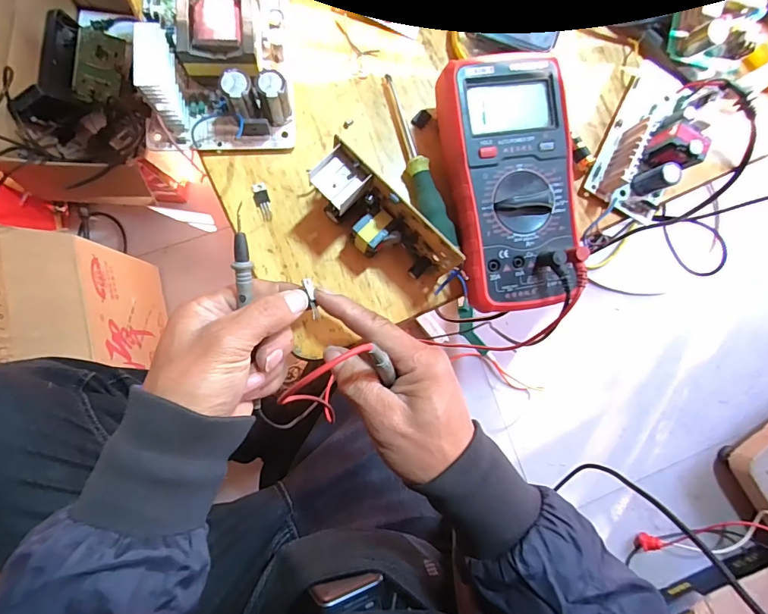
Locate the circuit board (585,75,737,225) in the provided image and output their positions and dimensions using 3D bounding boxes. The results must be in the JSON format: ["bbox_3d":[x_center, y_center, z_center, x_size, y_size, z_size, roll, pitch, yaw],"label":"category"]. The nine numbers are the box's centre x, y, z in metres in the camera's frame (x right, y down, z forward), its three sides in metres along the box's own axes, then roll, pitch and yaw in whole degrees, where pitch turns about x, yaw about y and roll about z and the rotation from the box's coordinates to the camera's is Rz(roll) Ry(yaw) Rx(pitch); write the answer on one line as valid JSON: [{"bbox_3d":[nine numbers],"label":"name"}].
[{"bbox_3d":[0.223,-0.138,0.348,0.066,0.036,0.121,27,83,-3],"label":"circuit board"}]

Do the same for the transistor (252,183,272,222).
[{"bbox_3d":[-0.094,-0.081,0.332,0.011,0.004,0.029,-12,87,-7],"label":"transistor"}]

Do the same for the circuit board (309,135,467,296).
[{"bbox_3d":[0.007,-0.057,0.311,0.131,0.063,0.045,36,83,-2],"label":"circuit board"}]

